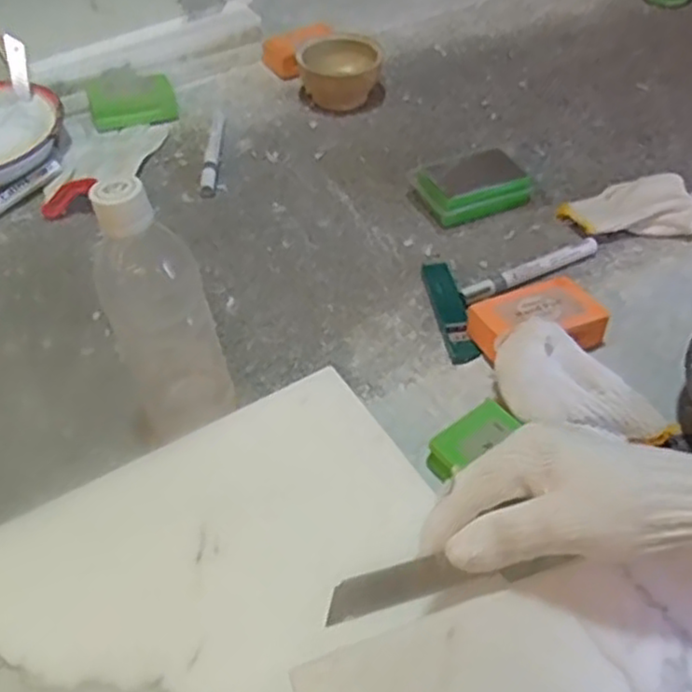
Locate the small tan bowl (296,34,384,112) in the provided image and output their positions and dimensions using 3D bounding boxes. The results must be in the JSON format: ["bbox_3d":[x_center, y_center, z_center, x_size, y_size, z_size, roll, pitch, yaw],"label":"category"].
[{"bbox_3d":[-0.007,-0.323,0.846,0.093,0.051,0.080,4,48,5],"label":"small tan bowl"}]

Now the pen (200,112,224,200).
[{"bbox_3d":[-0.144,-0.208,0.774,0.016,0.013,0.150,-3,48,-1],"label":"pen"}]

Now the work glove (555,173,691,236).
[{"bbox_3d":[0.271,-0.127,0.682,0.126,0.026,0.070,-7,48,-5],"label":"work glove"}]

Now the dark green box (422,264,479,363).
[{"bbox_3d":[0.088,-0.034,0.612,0.027,0.013,0.121,-8,49,-6],"label":"dark green box"}]

